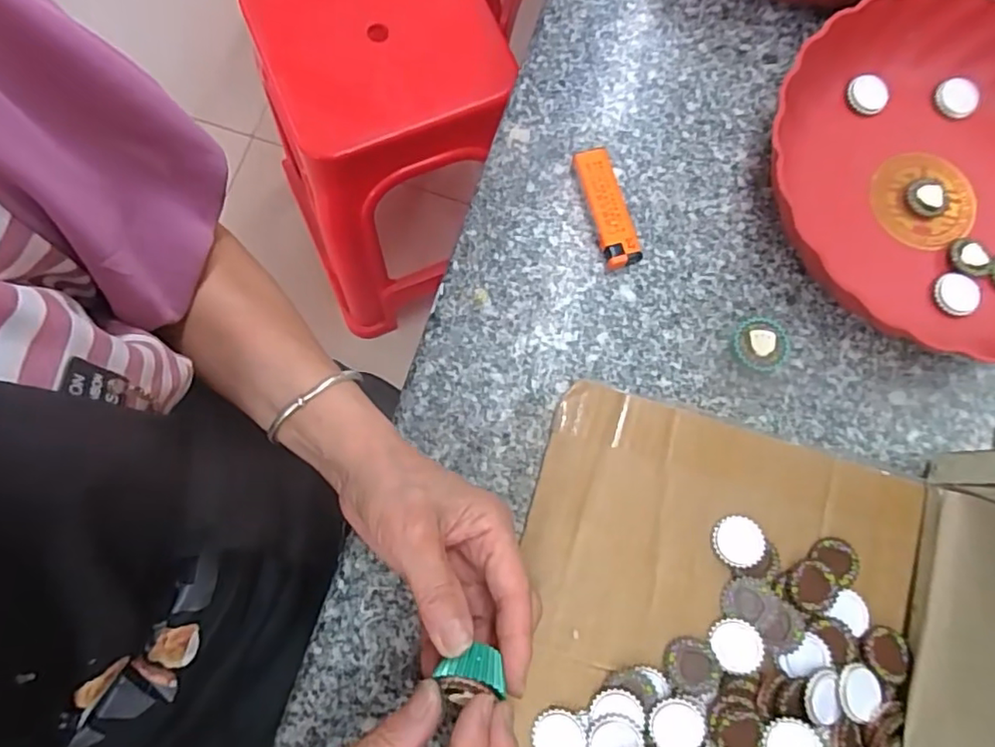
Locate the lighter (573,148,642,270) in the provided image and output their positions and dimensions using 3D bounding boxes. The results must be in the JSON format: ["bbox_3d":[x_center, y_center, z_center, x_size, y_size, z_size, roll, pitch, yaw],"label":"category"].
[{"bbox_3d":[0.071,-0.108,0.388,0.022,0.014,0.079,-17,78,-5],"label":"lighter"}]

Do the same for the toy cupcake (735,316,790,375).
[{"bbox_3d":[0.163,-0.015,0.368,0.037,0.020,0.032,31,78,6],"label":"toy cupcake"}]

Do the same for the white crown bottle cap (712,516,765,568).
[{"bbox_3d":[0.138,0.096,0.340,0.029,0.004,0.028,0,77,-1],"label":"white crown bottle cap"}]

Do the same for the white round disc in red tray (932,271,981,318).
[{"bbox_3d":[0.295,-0.051,0.380,0.029,0.004,0.027,0,77,-1],"label":"white round disc in red tray"}]

